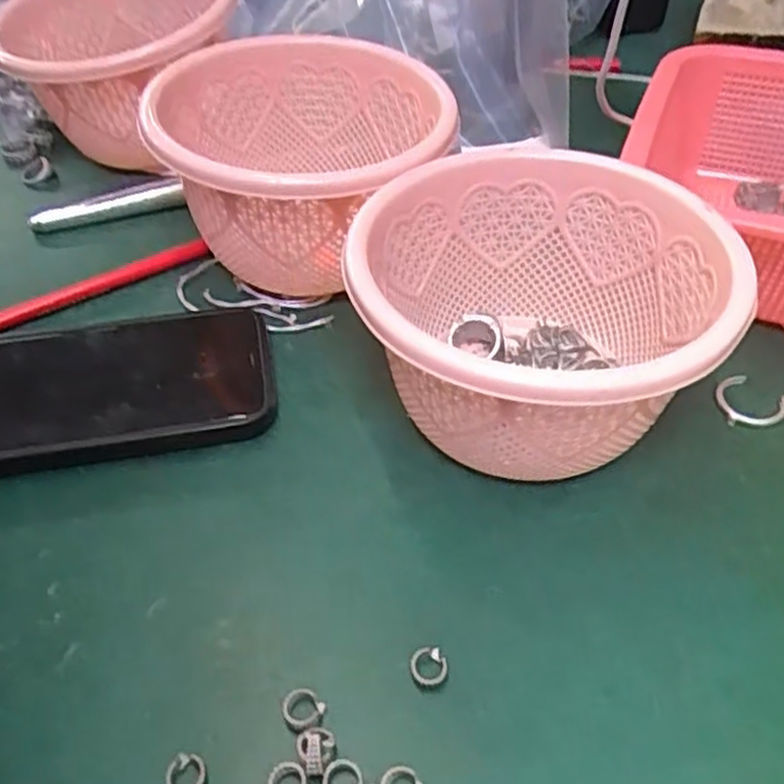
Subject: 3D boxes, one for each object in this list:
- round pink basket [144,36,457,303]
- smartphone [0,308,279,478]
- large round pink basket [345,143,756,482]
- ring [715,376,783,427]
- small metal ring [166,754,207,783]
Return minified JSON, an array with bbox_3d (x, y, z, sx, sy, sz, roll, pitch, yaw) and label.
[{"bbox_3d":[-0.043,-0.112,0.381,0.140,0.086,0.139,-10,45,-9],"label":"round pink basket"},{"bbox_3d":[-0.136,-0.003,0.341,0.157,0.013,0.081,-8,48,-11],"label":"smartphone"},{"bbox_3d":[0.061,-0.021,0.313,0.135,0.095,0.143,-1,47,1],"label":"large round pink basket"},{"bbox_3d":[0.167,0.004,0.347,0.031,0.006,0.028,-4,47,-2],"label":"ring"},{"bbox_3d":[-0.064,0.120,0.233,0.012,0.005,0.012,-1,43,1],"label":"small metal ring"}]

